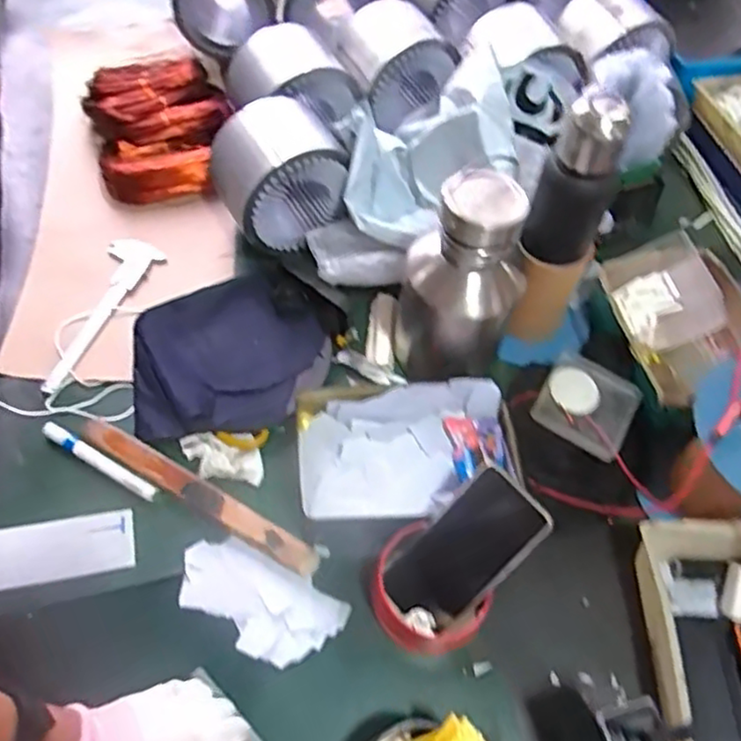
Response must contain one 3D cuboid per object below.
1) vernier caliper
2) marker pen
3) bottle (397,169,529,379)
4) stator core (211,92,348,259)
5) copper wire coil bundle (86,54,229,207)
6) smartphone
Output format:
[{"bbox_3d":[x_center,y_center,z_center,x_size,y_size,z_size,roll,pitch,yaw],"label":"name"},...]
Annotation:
[{"bbox_3d":[-0.333,-0.074,0.797,0.066,0.014,0.228,21,59,10],"label":"vernier caliper"},{"bbox_3d":[-0.280,0.091,0.685,0.144,0.010,0.017,28,61,14],"label":"marker pen"},{"bbox_3d":[0.091,-0.082,0.678,0.120,0.222,0.118,3,58,-1],"label":"bottle"},{"bbox_3d":[-0.109,-0.234,0.821,0.144,0.138,0.117,-21,61,-15],"label":"stator core"},{"bbox_3d":[-0.289,-0.338,0.927,0.186,0.062,0.234,-18,60,-13],"label":"copper wire coil bundle"},{"bbox_3d":[0.083,0.161,0.593,0.153,0.014,0.076,-48,64,10],"label":"smartphone"}]

